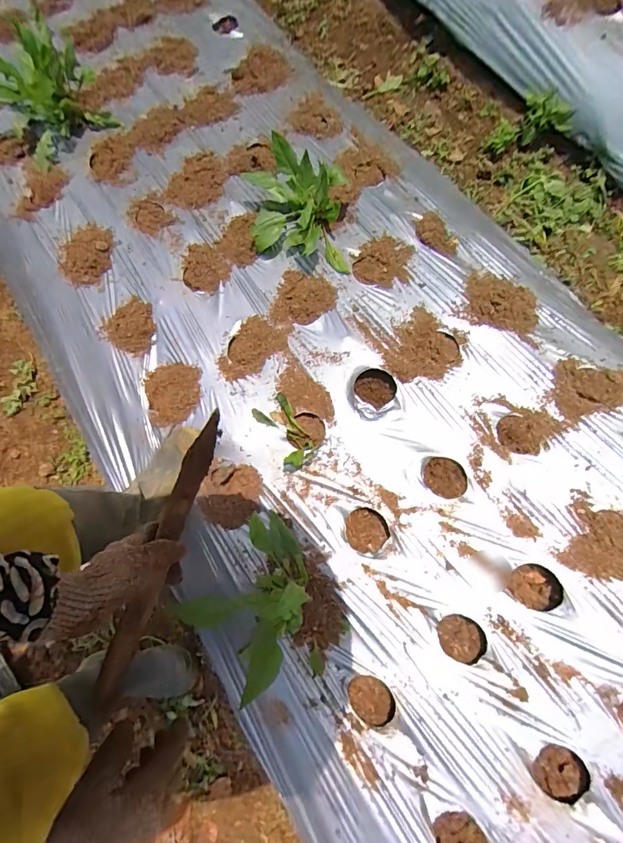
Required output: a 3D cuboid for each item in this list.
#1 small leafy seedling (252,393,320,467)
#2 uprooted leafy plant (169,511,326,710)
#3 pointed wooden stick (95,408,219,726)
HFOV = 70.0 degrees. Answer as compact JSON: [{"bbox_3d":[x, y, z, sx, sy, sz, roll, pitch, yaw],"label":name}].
[{"bbox_3d":[-0.044,0.019,0.847,0.084,0.048,0.153,-29,62,-6],"label":"small leafy seedling"},{"bbox_3d":[-0.062,0.296,0.694,0.197,0.160,0.242,-43,80,-8],"label":"uprooted leafy plant"},{"bbox_3d":[-0.168,0.152,0.488,0.028,0.019,0.336,19,85,5],"label":"pointed wooden stick"}]

